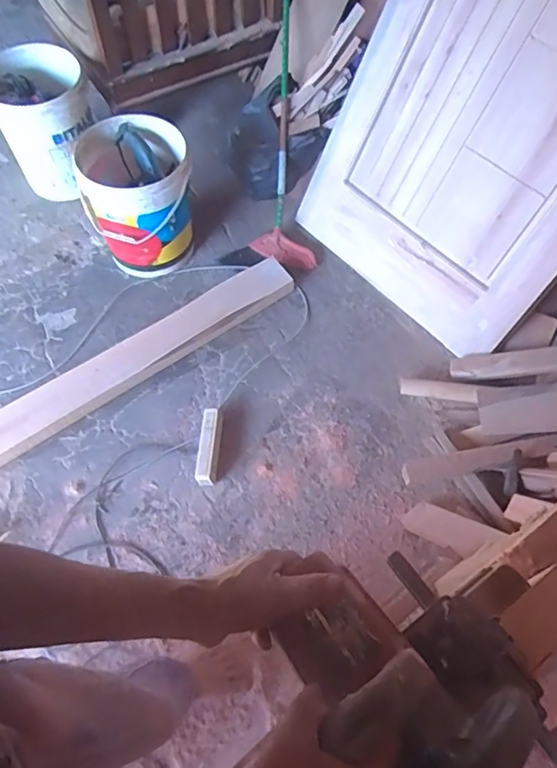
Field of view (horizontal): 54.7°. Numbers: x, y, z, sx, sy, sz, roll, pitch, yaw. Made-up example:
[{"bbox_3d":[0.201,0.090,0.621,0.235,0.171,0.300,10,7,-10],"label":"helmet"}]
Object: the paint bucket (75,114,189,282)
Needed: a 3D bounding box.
[{"bbox_3d":[-0.422,-0.557,1.619,0.321,0.366,0.313,1,61,-2],"label":"paint bucket"}]

